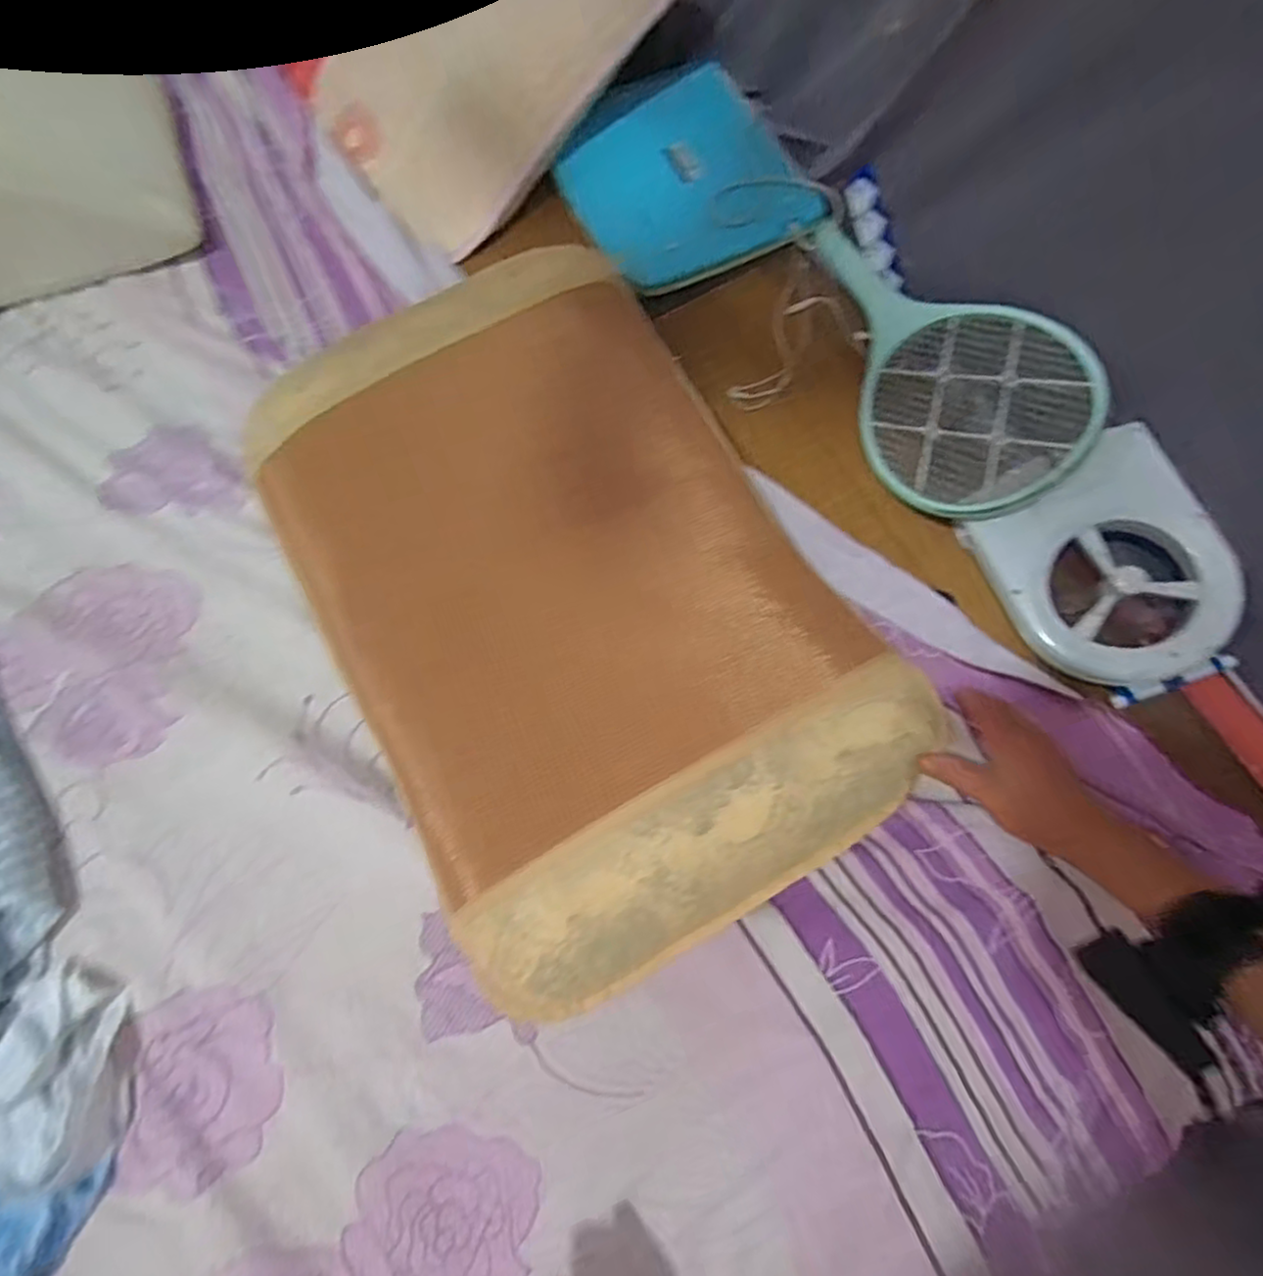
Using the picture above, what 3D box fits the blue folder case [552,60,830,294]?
[{"bbox_3d":[0.061,-0.544,0.768,0.253,0.034,0.248,-29,85,-3],"label":"blue folder case"}]

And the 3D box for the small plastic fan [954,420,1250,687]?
[{"bbox_3d":[0.438,-0.065,0.595,0.176,0.032,0.206,-30,79,11],"label":"small plastic fan"}]

